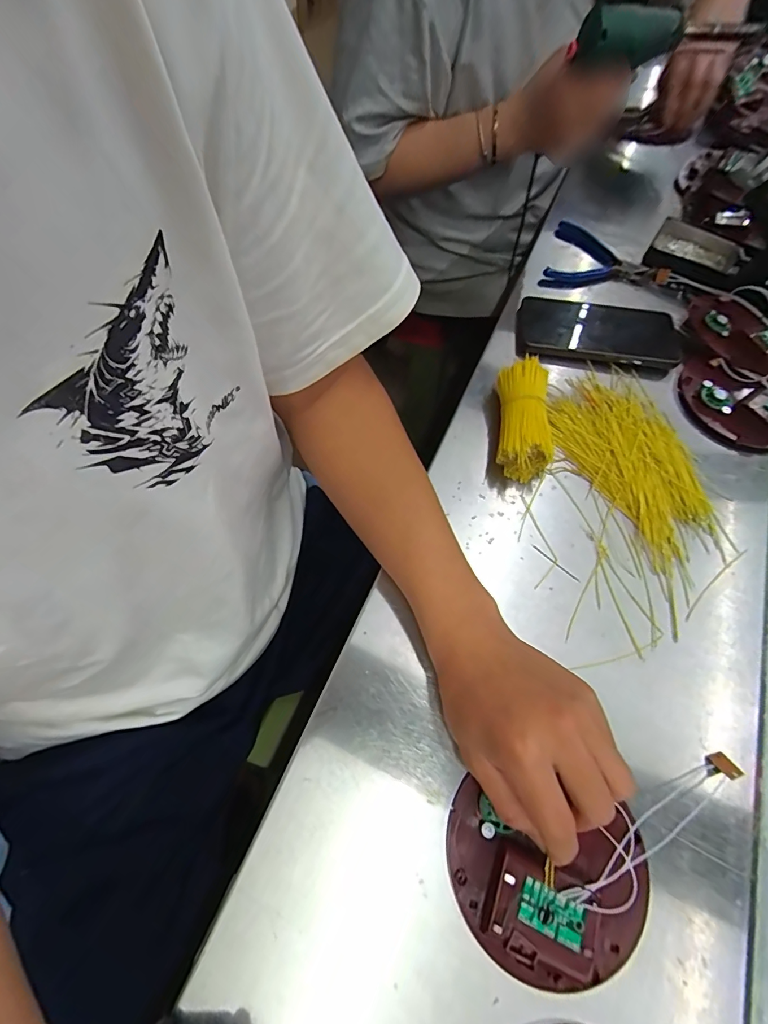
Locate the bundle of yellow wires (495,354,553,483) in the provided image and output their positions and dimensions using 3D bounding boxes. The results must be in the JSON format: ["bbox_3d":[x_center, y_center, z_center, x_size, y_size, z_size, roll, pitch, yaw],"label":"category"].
[{"bbox_3d":[0.126,-0.087,0.403,0.044,0.037,0.107,4,64,1],"label":"bundle of yellow wires"}]

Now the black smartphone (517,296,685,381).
[{"bbox_3d":[0.229,-0.190,0.461,0.169,0.016,0.085,6,64,2],"label":"black smartphone"}]

